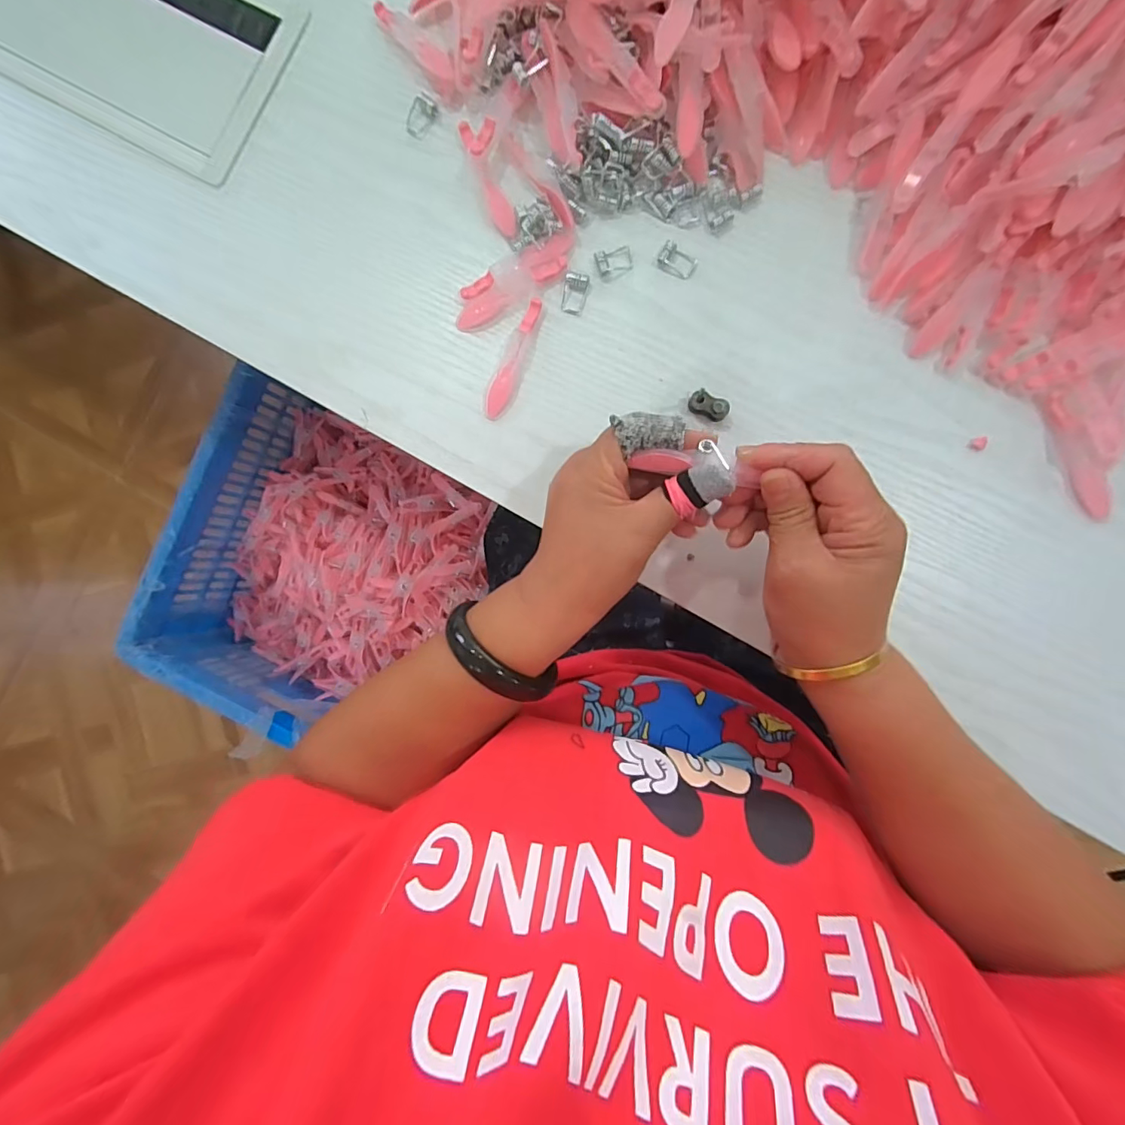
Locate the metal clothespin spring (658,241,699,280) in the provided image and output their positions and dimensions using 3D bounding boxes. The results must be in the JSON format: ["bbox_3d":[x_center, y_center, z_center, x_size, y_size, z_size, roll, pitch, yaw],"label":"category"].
[{"bbox_3d":[0.071,-0.187,0.300,0.023,0.005,0.015,31,93,6],"label":"metal clothespin spring"}]

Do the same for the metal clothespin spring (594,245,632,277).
[{"bbox_3d":[0.032,-0.189,0.305,0.023,0.004,0.015,-13,88,6],"label":"metal clothespin spring"}]

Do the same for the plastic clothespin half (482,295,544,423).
[{"bbox_3d":[-0.030,-0.127,0.308,0.016,0.009,0.076,27,93,6],"label":"plastic clothespin half"}]

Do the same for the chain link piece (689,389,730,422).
[{"bbox_3d":[0.088,-0.094,0.293,0.024,0.014,0.011,30,93,6],"label":"chain link piece"}]

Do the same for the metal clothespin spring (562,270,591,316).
[{"bbox_3d":[0.007,-0.169,0.306,0.015,0.007,0.023,13,91,6],"label":"metal clothespin spring"}]

